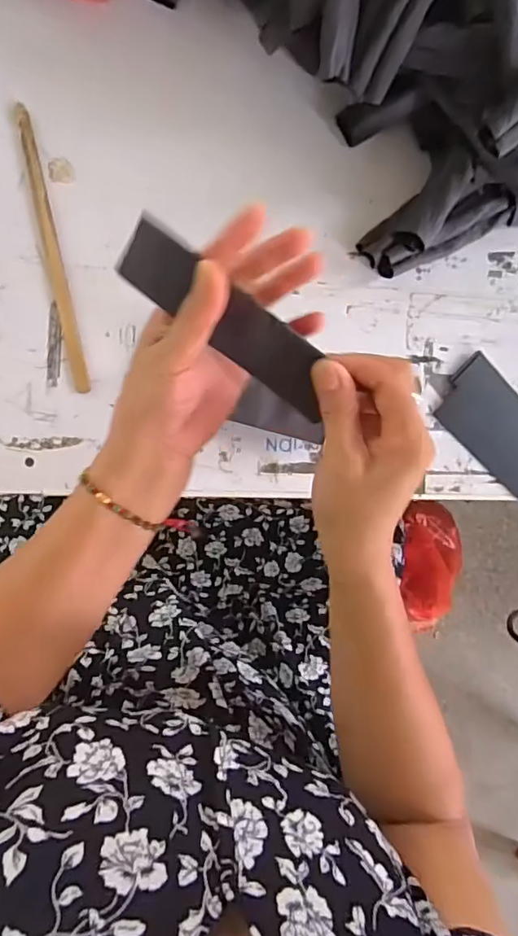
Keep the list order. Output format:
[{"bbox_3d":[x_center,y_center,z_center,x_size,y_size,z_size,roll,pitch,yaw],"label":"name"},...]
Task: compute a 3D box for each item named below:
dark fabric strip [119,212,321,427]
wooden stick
[{"bbox_3d":[-0.014,-0.080,0.298,0.142,0.006,0.037,37,122,-12],"label":"dark fabric strip"},{"bbox_3d":[-0.188,-0.198,0.476,0.015,0.007,0.263,-13,87,-9],"label":"wooden stick"}]

